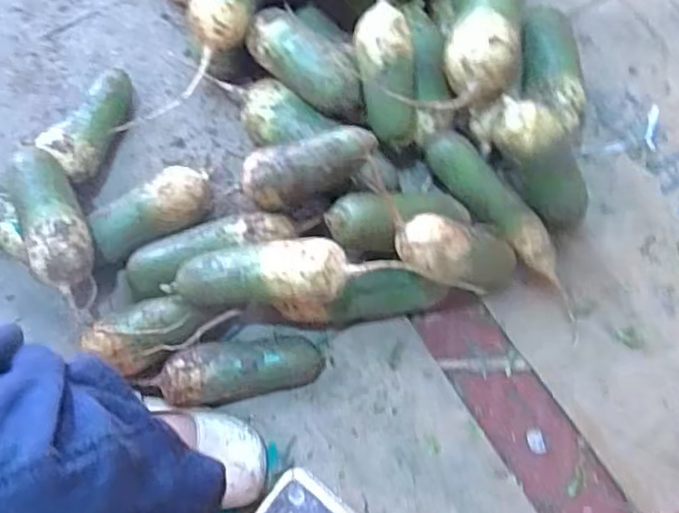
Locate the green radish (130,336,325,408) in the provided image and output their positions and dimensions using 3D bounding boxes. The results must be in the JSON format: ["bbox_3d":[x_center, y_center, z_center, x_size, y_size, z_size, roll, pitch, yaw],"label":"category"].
[{"bbox_3d":[-0.105,0.118,0.649,0.174,0.060,0.067,-9,76,-2],"label":"green radish"}]

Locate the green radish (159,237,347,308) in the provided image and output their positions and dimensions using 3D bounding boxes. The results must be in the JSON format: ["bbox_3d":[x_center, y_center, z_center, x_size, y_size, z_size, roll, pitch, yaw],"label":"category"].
[{"bbox_3d":[-0.082,0.020,0.612,0.188,0.063,0.061,-7,75,20],"label":"green radish"}]

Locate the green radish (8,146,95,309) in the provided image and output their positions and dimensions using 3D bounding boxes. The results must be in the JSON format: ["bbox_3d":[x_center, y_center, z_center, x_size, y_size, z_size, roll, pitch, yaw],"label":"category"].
[{"bbox_3d":[-0.290,-0.033,0.630,0.056,0.047,0.162,-21,75,-6],"label":"green radish"}]

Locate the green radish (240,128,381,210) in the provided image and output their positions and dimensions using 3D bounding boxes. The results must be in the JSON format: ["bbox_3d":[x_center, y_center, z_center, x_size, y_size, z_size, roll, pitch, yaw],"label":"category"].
[{"bbox_3d":[-0.030,-0.096,0.639,0.150,0.047,0.068,-18,74,26],"label":"green radish"}]

